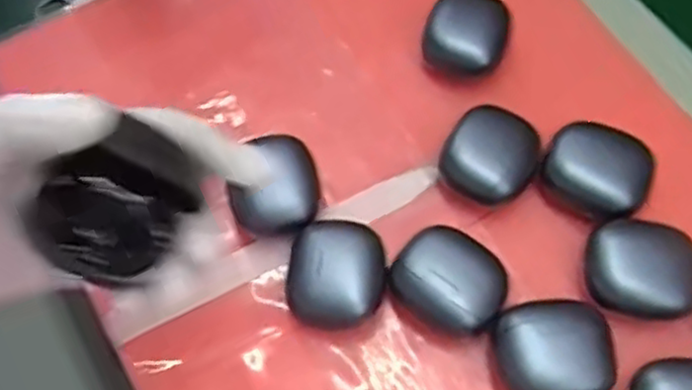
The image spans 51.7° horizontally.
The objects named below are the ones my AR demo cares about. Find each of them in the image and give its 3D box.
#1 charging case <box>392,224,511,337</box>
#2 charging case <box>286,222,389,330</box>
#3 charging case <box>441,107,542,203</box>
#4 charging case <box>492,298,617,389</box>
[{"bbox_3d":[0.054,0.045,0.368,0.053,0.030,0.046,32,69,17],"label":"charging case"},{"bbox_3d":[-0.005,0.043,0.371,0.049,0.027,0.052,3,64,5],"label":"charging case"},{"bbox_3d":[0.081,-0.019,0.402,0.049,0.034,0.051,31,69,17],"label":"charging case"},{"bbox_3d":[0.100,0.079,0.350,0.053,0.030,0.046,-5,63,1],"label":"charging case"}]

